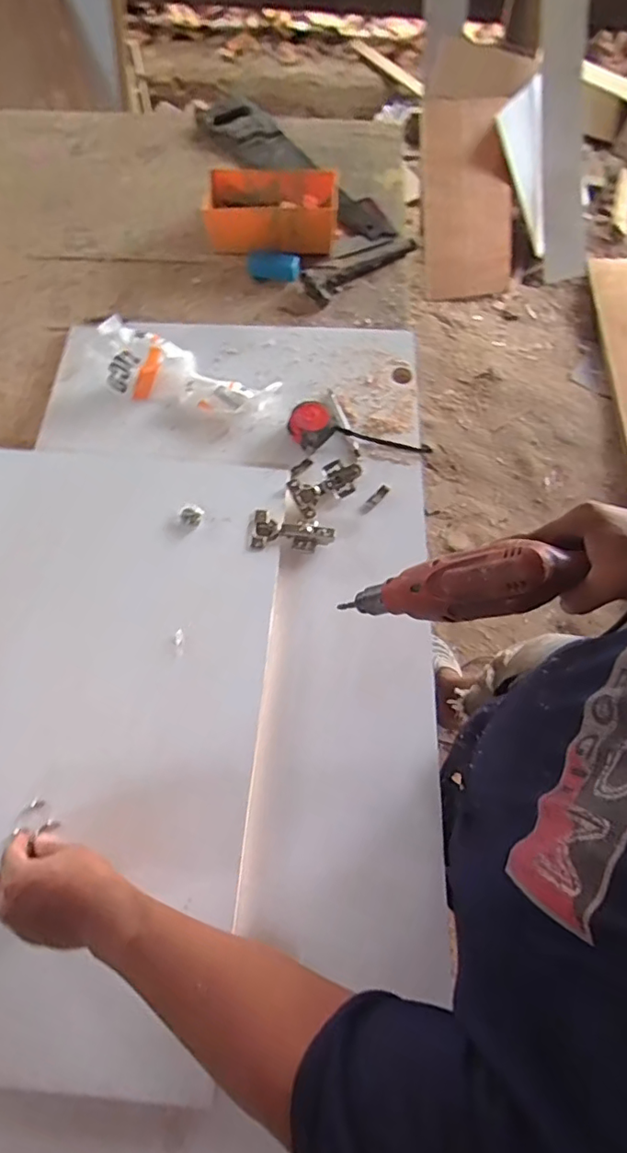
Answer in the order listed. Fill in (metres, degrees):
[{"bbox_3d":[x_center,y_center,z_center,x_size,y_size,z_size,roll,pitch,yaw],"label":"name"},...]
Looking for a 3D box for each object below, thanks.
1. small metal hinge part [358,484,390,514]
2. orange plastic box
[{"bbox_3d":[0.088,-0.110,0.786,0.014,0.004,0.058,40,72,18],"label":"small metal hinge part"},{"bbox_3d":[-0.080,-0.685,1.020,0.249,0.079,0.137,1,65,2],"label":"orange plastic box"}]

